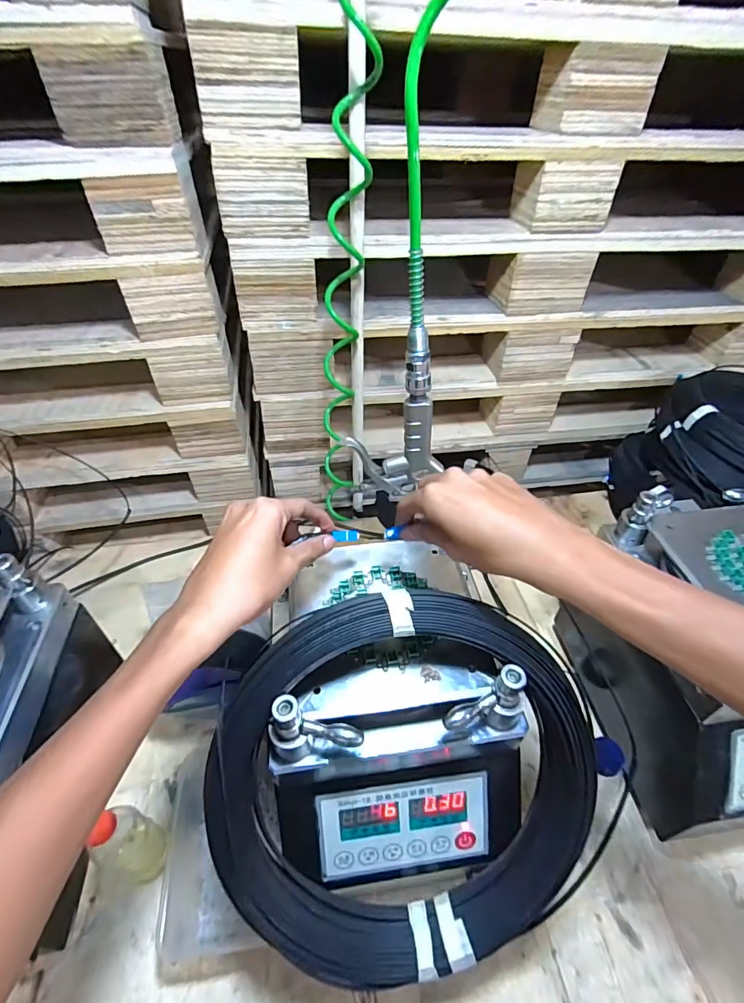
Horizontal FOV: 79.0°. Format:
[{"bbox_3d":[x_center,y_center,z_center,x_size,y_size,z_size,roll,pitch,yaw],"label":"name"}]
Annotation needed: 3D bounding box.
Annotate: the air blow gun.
[{"bbox_3d":[0.020,-0.077,0.426,0.089,0.161,0.025,0,45,1],"label":"air blow gun"}]

